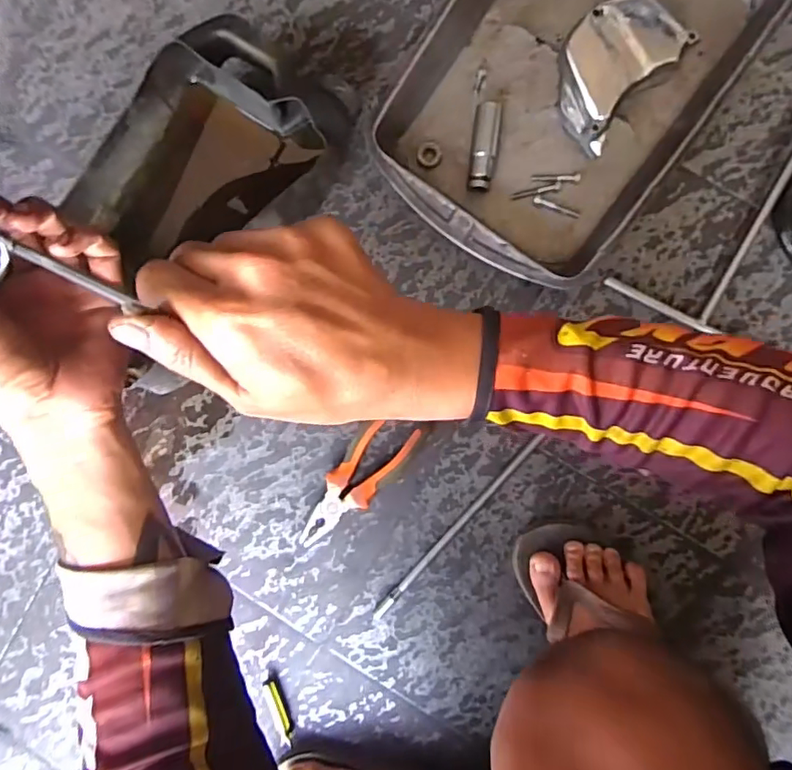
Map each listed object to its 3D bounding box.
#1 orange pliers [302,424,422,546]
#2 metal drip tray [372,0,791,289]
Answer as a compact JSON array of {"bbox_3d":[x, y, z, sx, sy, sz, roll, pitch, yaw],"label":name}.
[{"bbox_3d":[-0.043,0.101,0.578,0.050,0.020,0.162,38,98,3],"label":"orange pliers"},{"bbox_3d":[0.160,-0.283,0.515,0.255,0.046,0.354,36,98,3],"label":"metal drip tray"}]

